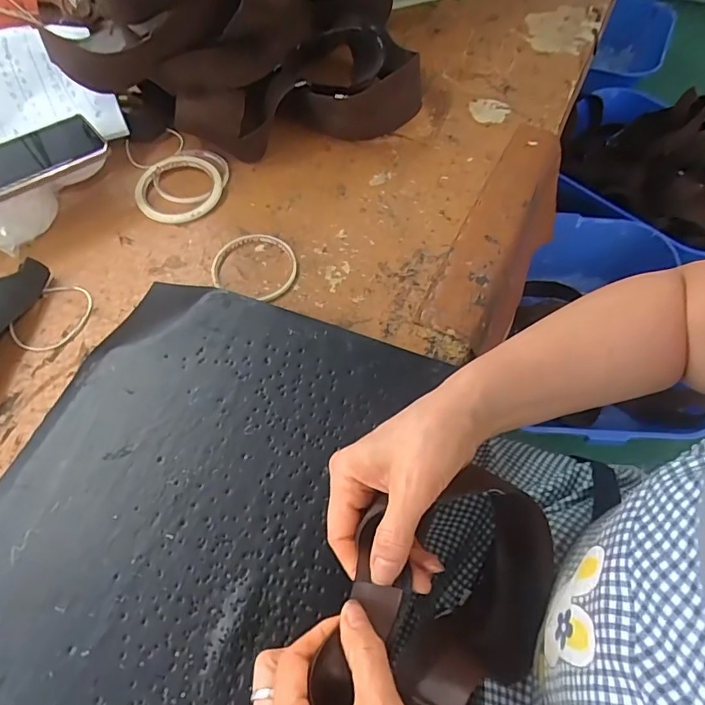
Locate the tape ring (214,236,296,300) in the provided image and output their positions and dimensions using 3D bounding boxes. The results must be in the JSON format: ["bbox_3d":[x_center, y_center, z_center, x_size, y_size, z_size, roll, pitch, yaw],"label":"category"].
[{"bbox_3d":[-0.098,-0.090,0.508,0.082,0.008,0.076,0,60,0],"label":"tape ring"}]

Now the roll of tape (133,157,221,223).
[{"bbox_3d":[-0.193,-0.183,0.561,0.093,0.011,0.095,0,60,0],"label":"roll of tape"}]

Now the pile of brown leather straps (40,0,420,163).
[{"bbox_3d":[-0.120,-0.422,0.585,0.368,0.215,0.332,-7,60,-4],"label":"pile of brown leather straps"}]

